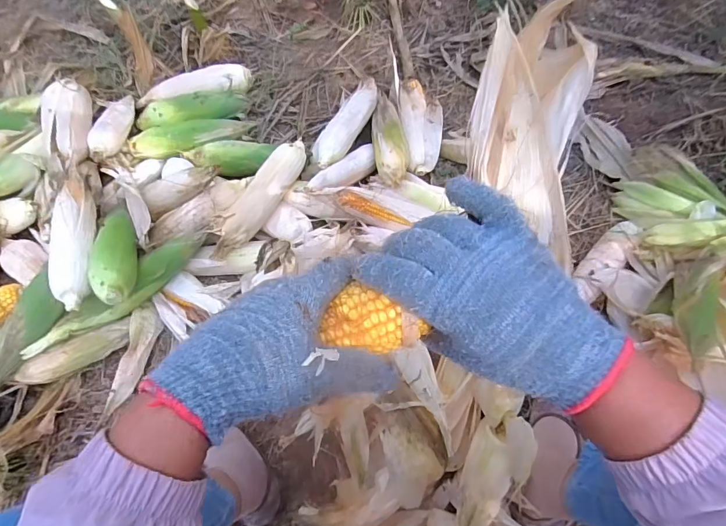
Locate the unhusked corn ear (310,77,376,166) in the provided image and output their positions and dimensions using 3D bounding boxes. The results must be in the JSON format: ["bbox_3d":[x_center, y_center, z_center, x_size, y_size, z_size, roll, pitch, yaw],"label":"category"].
[{"bbox_3d":[-0.032,-0.291,0.882,0.074,0.059,0.274,23,63,9],"label":"unhusked corn ear"}]

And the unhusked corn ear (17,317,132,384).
[{"bbox_3d":[-0.493,0.157,0.730,0.195,0.051,0.044,-27,74,-6],"label":"unhusked corn ear"}]

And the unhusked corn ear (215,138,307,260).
[{"bbox_3d":[-0.190,-0.122,0.795,0.057,0.048,0.260,27,76,9],"label":"unhusked corn ear"}]

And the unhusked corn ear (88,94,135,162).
[{"bbox_3d":[-0.528,-0.295,0.903,0.059,0.049,0.240,-10,45,-1],"label":"unhusked corn ear"}]

